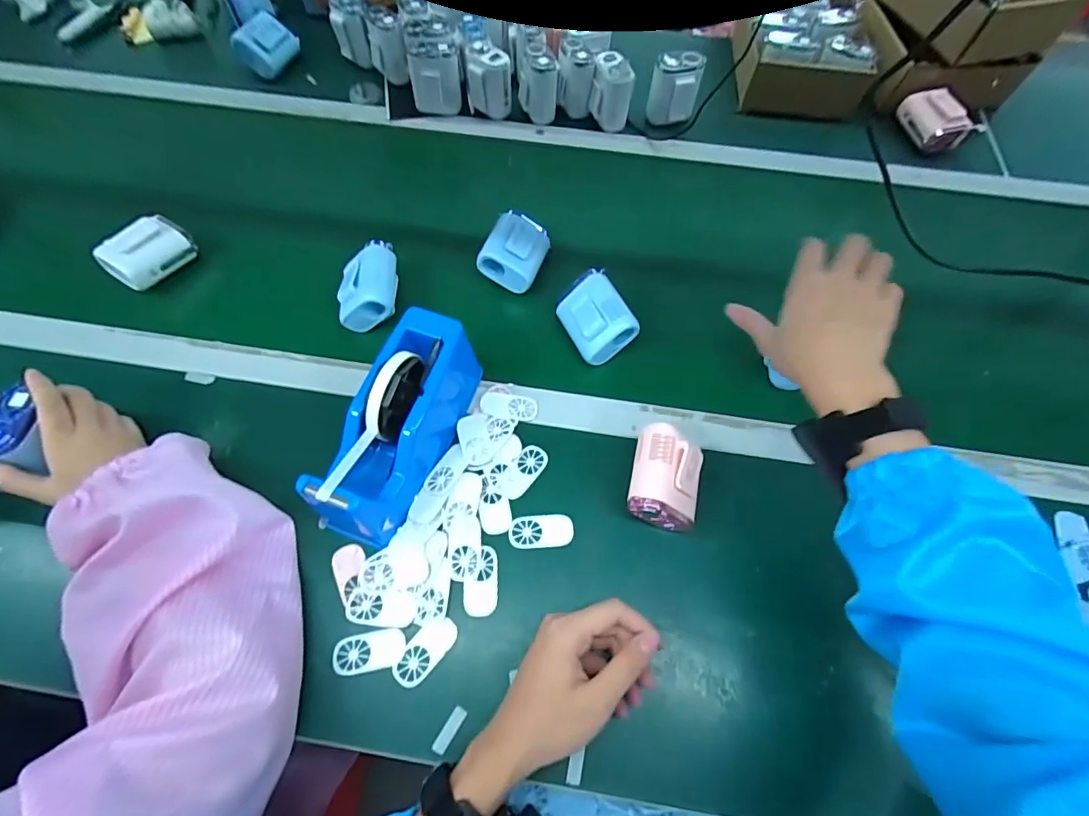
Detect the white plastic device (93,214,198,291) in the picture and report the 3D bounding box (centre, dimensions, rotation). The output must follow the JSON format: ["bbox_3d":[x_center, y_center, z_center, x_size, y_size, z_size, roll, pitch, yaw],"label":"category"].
[{"bbox_3d":[-0.452,-0.178,0.573,0.051,0.048,0.086,27,67,13],"label":"white plastic device"}]

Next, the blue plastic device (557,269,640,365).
[{"bbox_3d":[0.055,-0.098,0.541,0.069,0.039,0.082,-41,65,19],"label":"blue plastic device"}]

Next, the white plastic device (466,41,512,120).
[{"bbox_3d":[-0.079,-0.471,0.728,0.060,0.087,0.049,-4,63,-1],"label":"white plastic device"}]

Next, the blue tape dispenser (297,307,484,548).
[{"bbox_3d":[-0.131,0.014,0.455,0.071,0.105,0.192,22,65,11],"label":"blue tape dispenser"}]

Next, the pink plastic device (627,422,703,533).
[{"bbox_3d":[0.109,0.065,0.458,0.060,0.055,0.080,11,64,6],"label":"pink plastic device"}]

